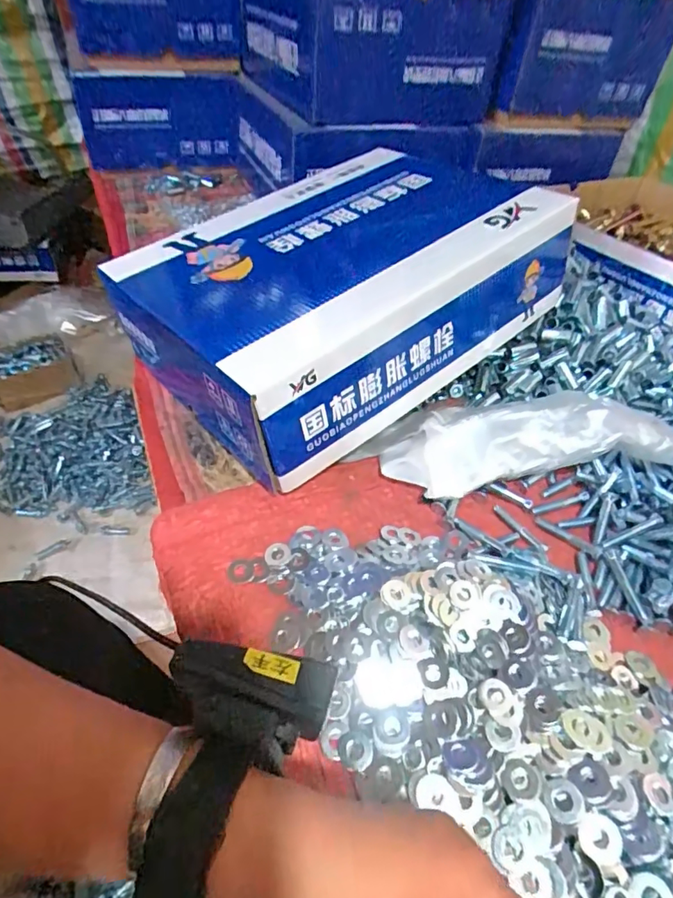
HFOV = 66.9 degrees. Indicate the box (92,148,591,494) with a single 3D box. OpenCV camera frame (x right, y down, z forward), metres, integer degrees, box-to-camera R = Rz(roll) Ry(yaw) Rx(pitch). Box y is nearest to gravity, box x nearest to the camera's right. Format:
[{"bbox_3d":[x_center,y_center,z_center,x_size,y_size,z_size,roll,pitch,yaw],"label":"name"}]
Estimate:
[{"bbox_3d":[0.003,-0.178,0.548,0.400,0.148,0.304,-29,55,-29],"label":"box"}]

